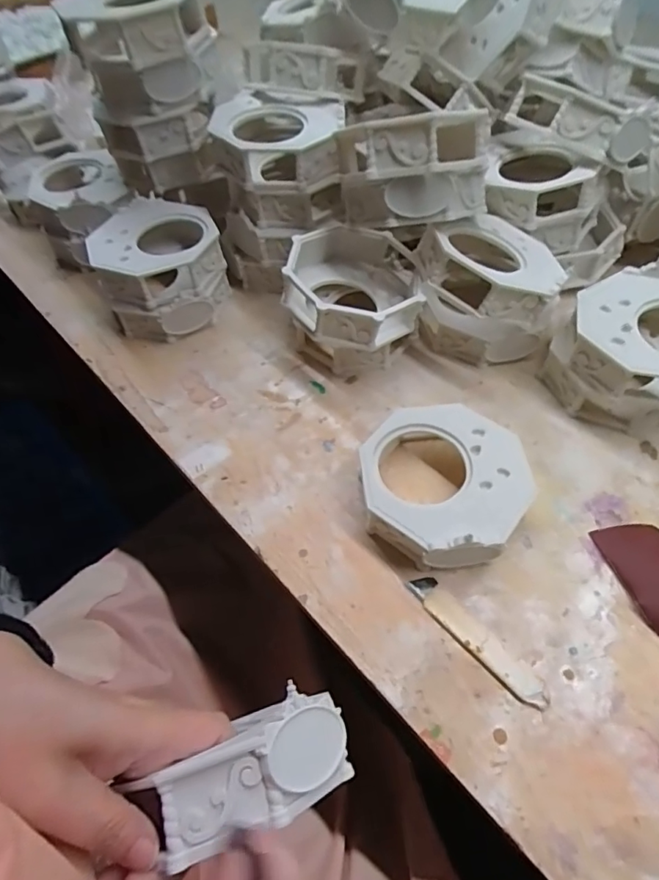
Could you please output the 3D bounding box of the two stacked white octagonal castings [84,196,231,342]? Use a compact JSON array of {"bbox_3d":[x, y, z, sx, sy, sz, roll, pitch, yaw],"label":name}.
[{"bbox_3d":[-0.162,-0.167,0.486,0.115,0.075,0.125,-21,57,-12],"label":"two stacked white octagonal castings"}]

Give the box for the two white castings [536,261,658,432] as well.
[{"bbox_3d":[0.246,-0.069,0.398,0.114,0.076,0.116,-28,59,-16],"label":"two white castings"}]

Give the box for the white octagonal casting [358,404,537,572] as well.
[{"bbox_3d":[0.083,0.032,0.365,0.114,0.040,0.116,-5,55,-1],"label":"white octagonal casting"}]

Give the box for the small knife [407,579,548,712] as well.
[{"bbox_3d":[0.093,0.126,0.319,0.017,0.004,0.103,-36,61,-20],"label":"small knife"}]

